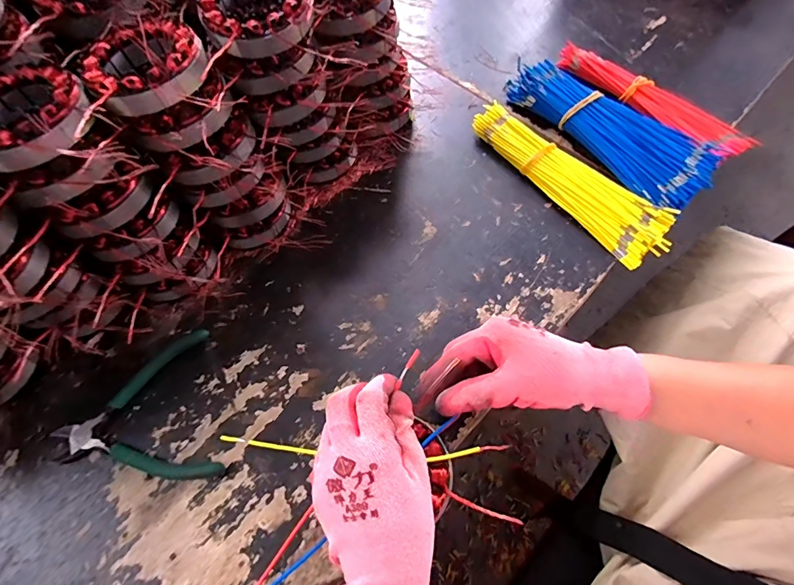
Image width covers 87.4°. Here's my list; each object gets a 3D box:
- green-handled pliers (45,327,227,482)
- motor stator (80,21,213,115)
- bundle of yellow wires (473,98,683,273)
[{"bbox_3d":[-0.226,0.108,0.359,0.133,0.010,0.132,-16,65,-7],"label":"green-handled pliers"},{"bbox_3d":[-0.188,-0.171,0.312,0.089,0.026,0.083,41,71,18],"label":"motor stator"},{"bbox_3d":[0.189,-0.129,0.458,0.067,0.023,0.244,-34,69,-15],"label":"bundle of yellow wires"}]

